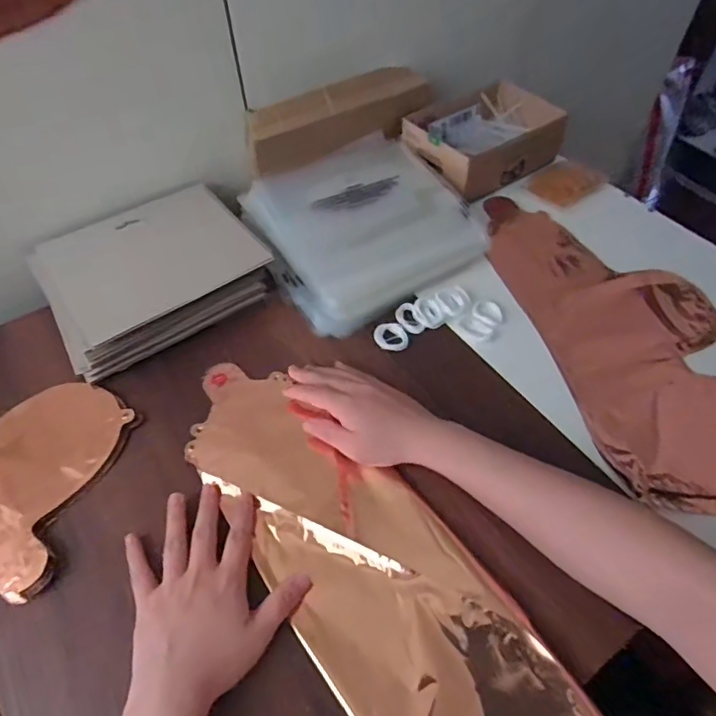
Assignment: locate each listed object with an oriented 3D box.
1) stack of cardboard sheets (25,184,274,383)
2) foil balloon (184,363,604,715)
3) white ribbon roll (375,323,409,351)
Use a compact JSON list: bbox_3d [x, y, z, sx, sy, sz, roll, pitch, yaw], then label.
[{"bbox_3d":[-0.219,-0.092,0.535,0.208,0.065,0.177,-27,57,-19],"label":"stack of cardboard sheets"},{"bbox_3d":[0.005,0.155,0.382,0.135,0.017,0.424,-34,59,-23],"label":"foil balloon"},{"bbox_3d":[0.035,-0.021,0.521,0.034,0.009,0.032,0,52,0],"label":"white ribbon roll"}]

